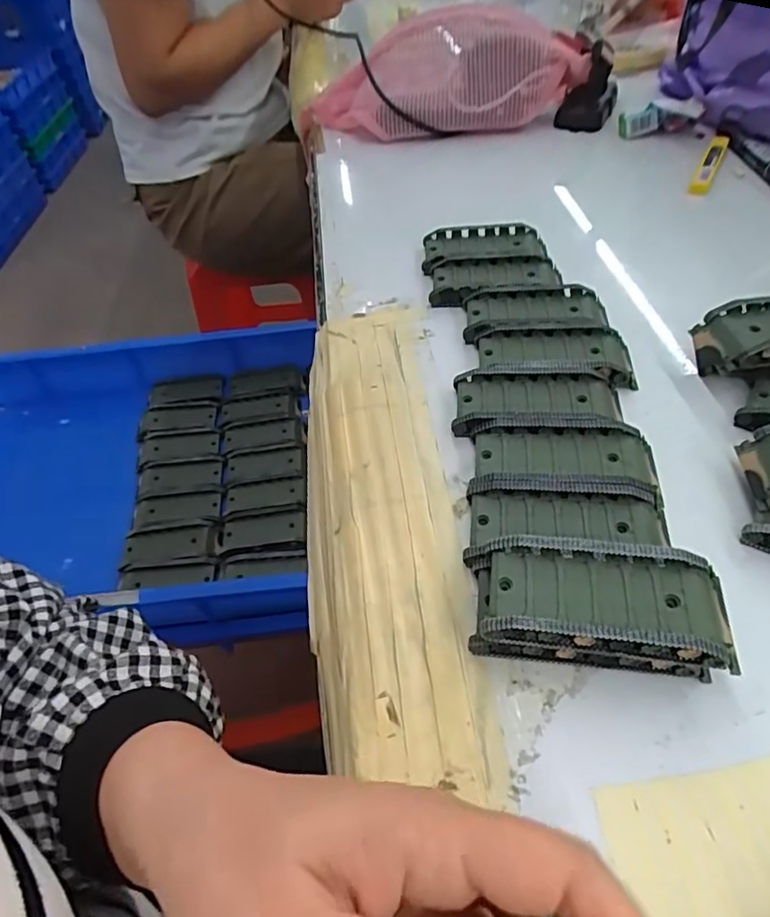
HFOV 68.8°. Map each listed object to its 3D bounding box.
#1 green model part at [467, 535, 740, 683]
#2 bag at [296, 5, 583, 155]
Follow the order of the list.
[{"bbox_3d":[0.088,0.063,0.240,0.101,0.037,0.045,7,50,11],"label":"green model part"},{"bbox_3d":[0.058,-0.426,0.624,0.284,0.098,0.146,22,54,22],"label":"bag"}]

